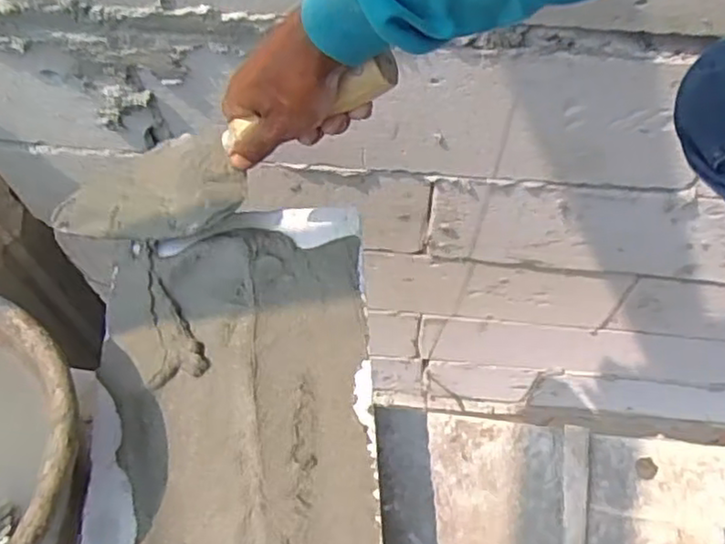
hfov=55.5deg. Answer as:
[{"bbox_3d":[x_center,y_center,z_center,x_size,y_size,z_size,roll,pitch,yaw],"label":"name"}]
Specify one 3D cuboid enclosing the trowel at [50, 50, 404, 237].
[{"bbox_3d":[-0.108,-0.085,0.512,0.315,0.050,0.081,-16,59,29],"label":"trowel"}]

